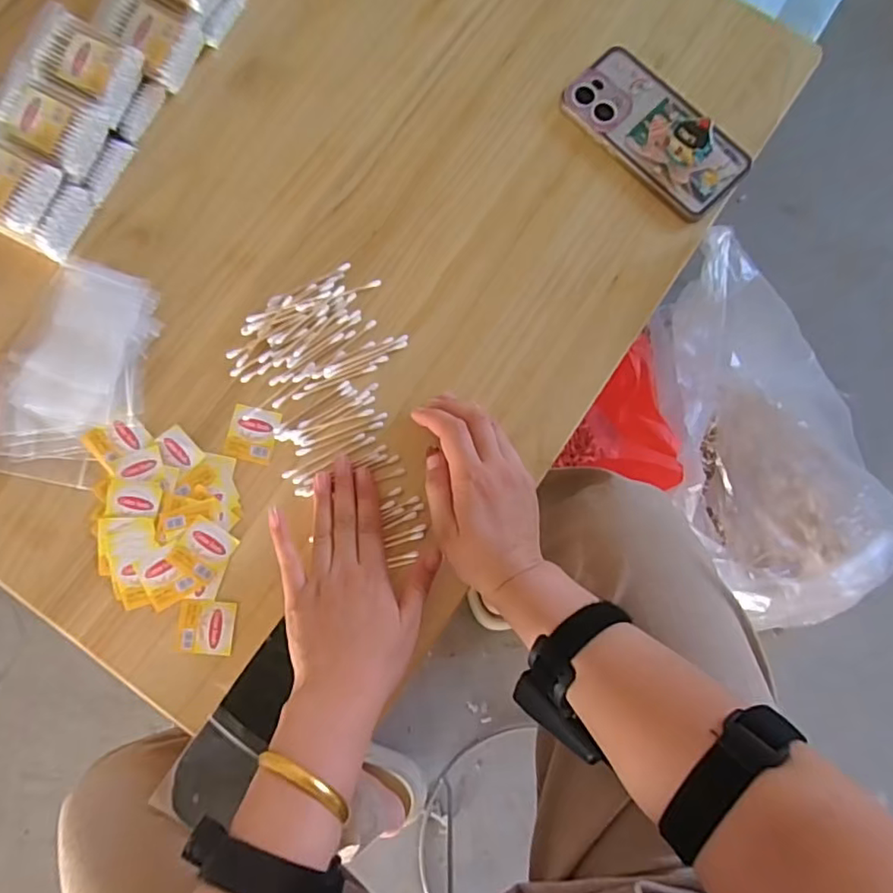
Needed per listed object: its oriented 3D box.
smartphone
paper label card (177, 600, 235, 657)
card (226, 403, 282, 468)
[{"bbox_3d":[0.180,-0.271,0.502,0.161,0.021,0.081,44,84,6],"label":"smartphone"},{"bbox_3d":[-0.186,0.140,0.452,0.043,0.004,0.039,4,81,0],"label":"paper label card"},{"bbox_3d":[-0.158,-0.010,0.475,0.039,0.004,0.044,13,82,2],"label":"card"}]

